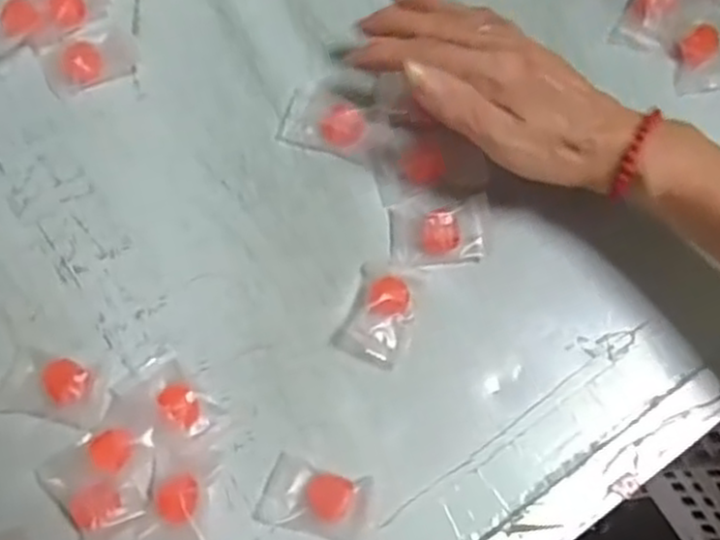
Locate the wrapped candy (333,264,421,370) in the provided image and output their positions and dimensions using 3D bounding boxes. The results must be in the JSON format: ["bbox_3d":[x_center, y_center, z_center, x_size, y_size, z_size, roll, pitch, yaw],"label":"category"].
[{"bbox_3d":[0.011,0.020,0.382,0.033,0.013,0.050,21,74,4],"label":"wrapped candy"}]

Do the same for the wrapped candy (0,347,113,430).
[{"bbox_3d":[-0.148,0.057,0.364,0.054,0.010,0.030,12,73,2],"label":"wrapped candy"}]

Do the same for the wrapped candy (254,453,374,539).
[{"bbox_3d":[-0.021,0.109,0.358,0.050,0.012,0.031,15,73,3],"label":"wrapped candy"}]

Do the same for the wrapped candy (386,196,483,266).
[{"bbox_3d":[0.040,-0.022,0.391,0.045,0.014,0.037,-6,74,-4],"label":"wrapped candy"}]

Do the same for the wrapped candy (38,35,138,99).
[{"bbox_3d":[-0.148,-0.115,0.413,0.049,0.016,0.029,-18,75,-7],"label":"wrapped candy"}]

